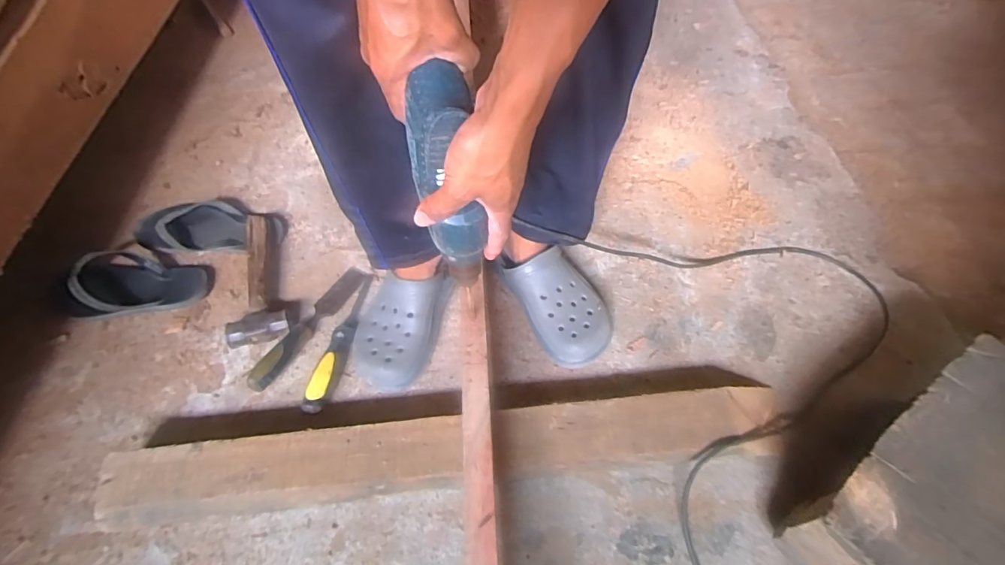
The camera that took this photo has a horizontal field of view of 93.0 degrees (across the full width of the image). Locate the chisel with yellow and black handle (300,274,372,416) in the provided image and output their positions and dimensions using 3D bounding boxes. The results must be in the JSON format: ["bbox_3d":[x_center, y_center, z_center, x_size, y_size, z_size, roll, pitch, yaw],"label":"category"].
[{"bbox_3d":[-0.238,0.084,0.715,0.030,0.033,0.229,11,58,8],"label":"chisel with yellow and black handle"}]

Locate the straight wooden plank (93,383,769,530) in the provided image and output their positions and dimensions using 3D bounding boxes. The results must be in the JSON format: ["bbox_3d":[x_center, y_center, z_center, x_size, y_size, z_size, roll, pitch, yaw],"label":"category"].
[{"bbox_3d":[-0.062,0.219,0.616,0.859,0.057,0.091,-6,57,-3],"label":"straight wooden plank"}]

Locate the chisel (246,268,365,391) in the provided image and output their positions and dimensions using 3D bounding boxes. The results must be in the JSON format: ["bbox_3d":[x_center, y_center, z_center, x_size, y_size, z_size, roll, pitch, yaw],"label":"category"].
[{"bbox_3d":[-0.293,0.062,0.724,0.032,0.044,0.233,22,60,15],"label":"chisel"}]

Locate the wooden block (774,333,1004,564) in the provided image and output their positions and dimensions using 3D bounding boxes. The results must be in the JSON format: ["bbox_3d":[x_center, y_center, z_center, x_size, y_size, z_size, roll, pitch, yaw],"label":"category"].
[{"bbox_3d":[0.499,0.236,0.539,0.340,0.142,0.180,-36,63,-20],"label":"wooden block"}]

